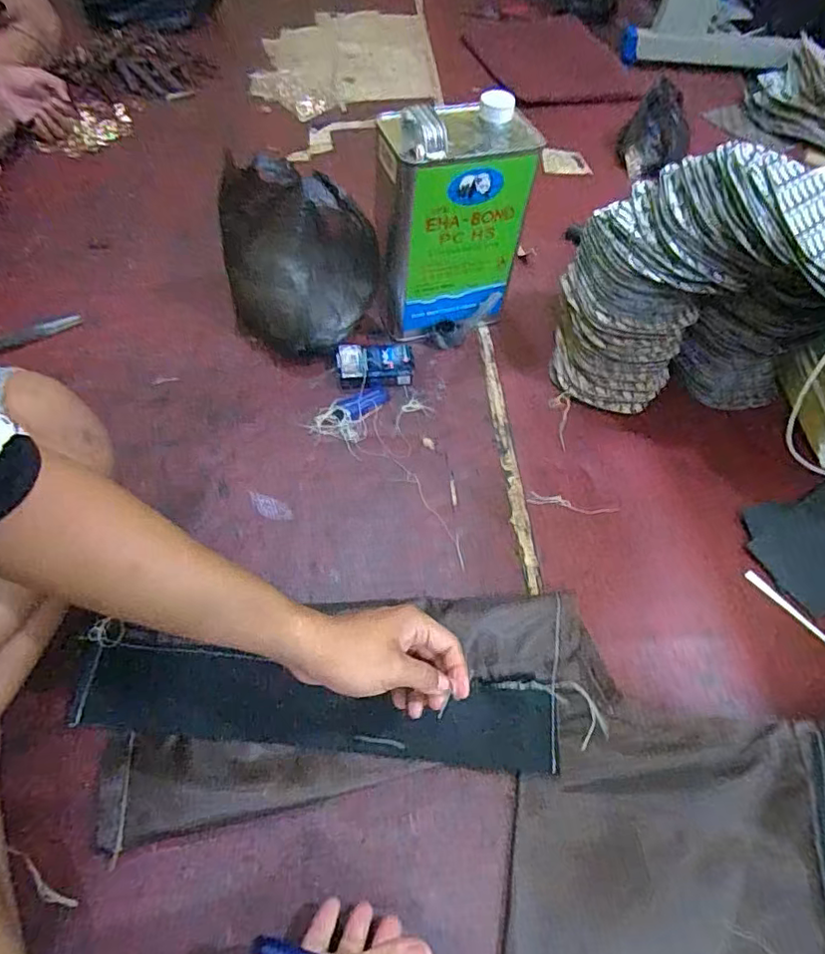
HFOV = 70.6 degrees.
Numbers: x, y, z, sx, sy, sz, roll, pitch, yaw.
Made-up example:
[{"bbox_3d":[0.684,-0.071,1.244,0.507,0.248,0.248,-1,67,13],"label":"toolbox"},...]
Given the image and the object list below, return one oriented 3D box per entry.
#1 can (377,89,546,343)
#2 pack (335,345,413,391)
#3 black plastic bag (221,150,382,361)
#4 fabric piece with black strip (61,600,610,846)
[{"bbox_3d":[0.046,-0.301,0.711,0.159,0.253,0.099,-8,56,-9],"label":"can"},{"bbox_3d":[-0.047,-0.139,0.727,0.092,0.021,0.061,-7,56,-8],"label":"pack"},{"bbox_3d":[-0.139,-0.253,0.705,0.183,0.205,0.094,12,56,4],"label":"black plastic bag"},{"bbox_3d":[-0.053,0.197,0.510,0.441,0.022,0.158,-6,69,-5],"label":"fabric piece with black strip"}]

